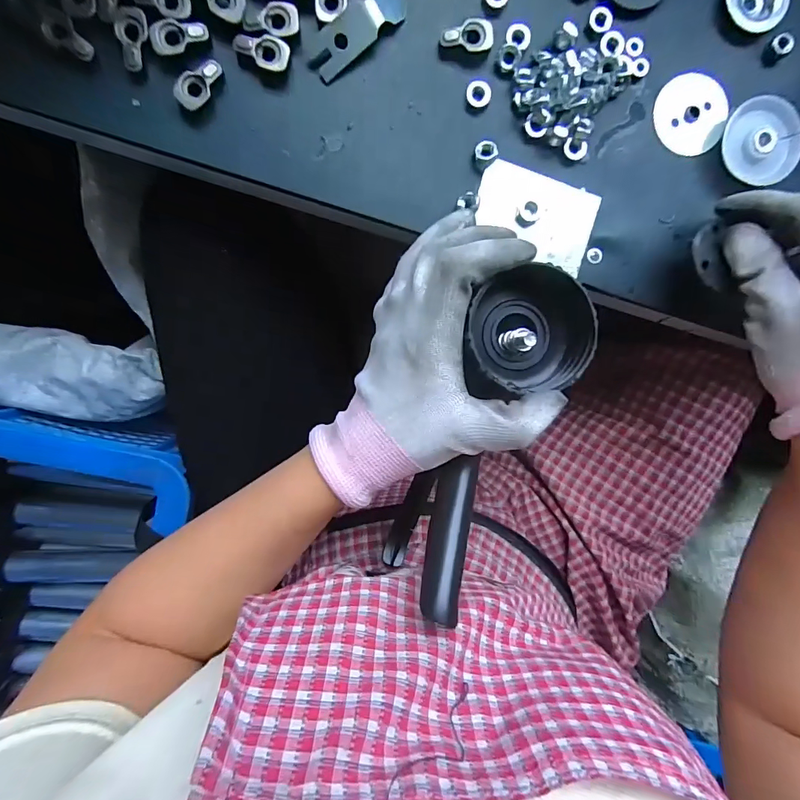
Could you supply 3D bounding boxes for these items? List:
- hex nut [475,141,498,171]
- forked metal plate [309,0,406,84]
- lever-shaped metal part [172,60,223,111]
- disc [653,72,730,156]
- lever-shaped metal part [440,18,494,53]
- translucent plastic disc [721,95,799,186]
[{"bbox_3d":[0.050,-0.145,0.249,0.013,0.008,0.013,33,94,-7],"label":"hex nut"},{"bbox_3d":[-0.023,-0.208,0.236,0.063,0.010,0.021,-43,97,2],"label":"forked metal plate"},{"bbox_3d":[-0.110,-0.172,0.231,0.015,0.008,0.029,37,93,-7],"label":"lever-shaped metal part"},{"bbox_3d":[0.179,-0.176,0.258,0.045,0.004,0.043,0,97,-4],"label":"disc"},{"bbox_3d":[0.038,-0.207,0.240,0.029,0.007,0.016,-3,97,-3],"label":"lever-shaped metal part"},{"bbox_3d":[0.220,-0.157,0.258,0.049,0.011,0.045,0,97,-4],"label":"translucent plastic disc"}]

